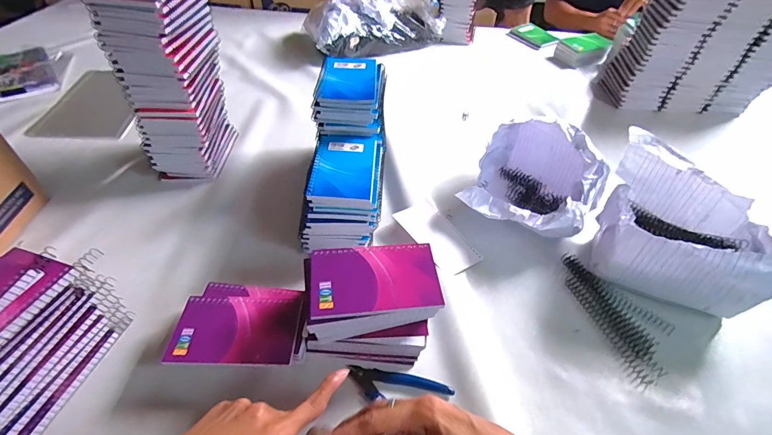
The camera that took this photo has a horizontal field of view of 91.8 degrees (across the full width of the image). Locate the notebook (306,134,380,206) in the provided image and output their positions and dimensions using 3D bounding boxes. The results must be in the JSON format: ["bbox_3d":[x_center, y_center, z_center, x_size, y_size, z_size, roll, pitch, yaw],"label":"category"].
[{"bbox_3d":[-0.055,-0.069,0.511,0.086,0.014,0.132,4,45,-1],"label":"notebook"}]

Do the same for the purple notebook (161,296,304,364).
[{"bbox_3d":[-0.162,0.121,0.407,0.129,0.007,0.075,3,46,-1],"label":"purple notebook"}]

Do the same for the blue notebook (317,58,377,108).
[{"bbox_3d":[-0.056,-0.212,0.575,0.082,0.015,0.133,2,45,-2],"label":"blue notebook"}]

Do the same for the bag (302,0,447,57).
[{"bbox_3d":[-0.033,-0.536,1.008,0.364,0.135,0.191,-17,49,-20],"label":"bag"}]

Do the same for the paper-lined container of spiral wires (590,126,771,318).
[{"bbox_3d":[0.396,0.013,0.515,0.175,0.134,0.196,19,47,14],"label":"paper-lined container of spiral wires"}]

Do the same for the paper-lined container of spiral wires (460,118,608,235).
[{"bbox_3d":[0.233,-0.058,0.584,0.176,0.123,0.206,28,51,22],"label":"paper-lined container of spiral wires"}]

